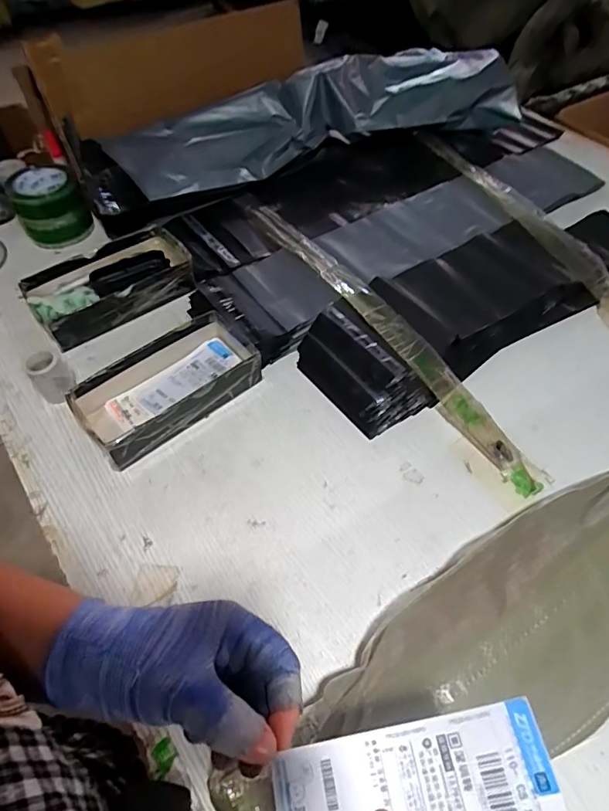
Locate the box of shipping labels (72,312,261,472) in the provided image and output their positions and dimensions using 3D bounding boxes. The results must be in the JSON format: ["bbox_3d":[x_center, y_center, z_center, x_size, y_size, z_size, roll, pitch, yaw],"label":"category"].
[{"bbox_3d":[-0.166,-0.029,0.615,0.228,0.052,0.118,-35,61,-22],"label":"box of shipping labels"}]

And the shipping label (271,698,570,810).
[{"bbox_3d":[0.050,0.188,0.219,0.129,0.014,0.074,-21,44,12],"label":"shipping label"}]

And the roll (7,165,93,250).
[{"bbox_3d":[-0.415,-0.326,0.800,0.106,0.083,0.112,0,55,0],"label":"roll"}]

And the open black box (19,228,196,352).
[{"bbox_3d":[-0.281,-0.181,0.719,0.222,0.047,0.118,-31,60,-19],"label":"open black box"}]

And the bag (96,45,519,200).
[{"bbox_3d":[0.022,-0.555,0.928,0.766,0.096,0.260,-22,57,-14],"label":"bag"}]

